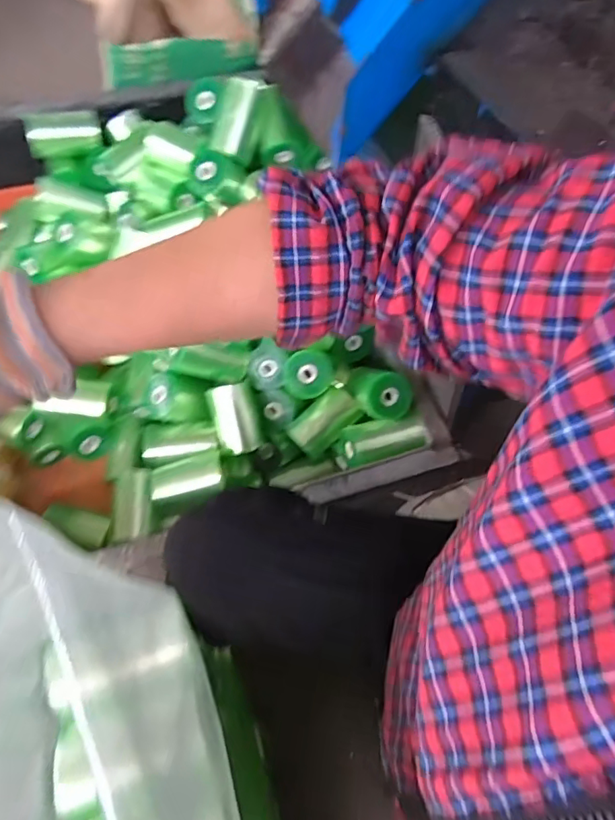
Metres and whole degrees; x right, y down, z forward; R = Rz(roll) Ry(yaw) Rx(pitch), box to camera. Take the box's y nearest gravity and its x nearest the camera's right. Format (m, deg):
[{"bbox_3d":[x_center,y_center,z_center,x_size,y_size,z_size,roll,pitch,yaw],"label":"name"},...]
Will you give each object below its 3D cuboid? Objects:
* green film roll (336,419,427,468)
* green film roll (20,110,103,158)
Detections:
[{"bbox_3d":[0.107,0.050,0.768,0.130,0.064,0.065,-13,60,11],"label":"green film roll"},{"bbox_3d":[-0.425,-0.486,0.910,0.119,0.052,0.048,-12,61,-9],"label":"green film roll"}]

